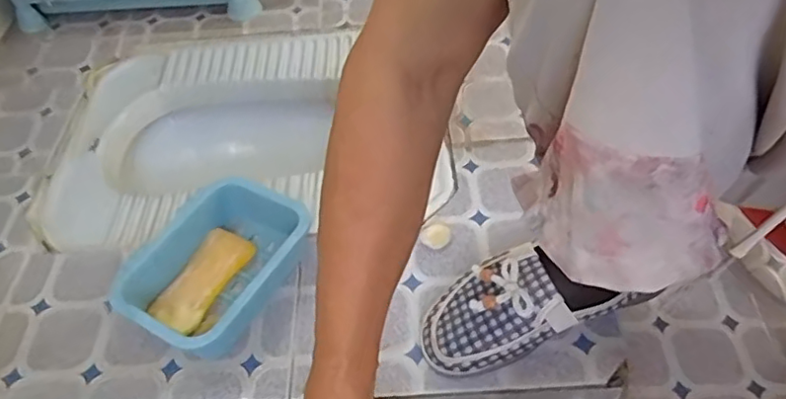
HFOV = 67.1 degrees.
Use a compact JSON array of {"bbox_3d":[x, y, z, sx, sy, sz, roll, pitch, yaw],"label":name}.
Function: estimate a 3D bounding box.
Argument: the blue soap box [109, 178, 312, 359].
[{"bbox_3d":[-0.166,0.064,0.577,0.131,0.057,0.178,25,58,22],"label":"blue soap box"}]

